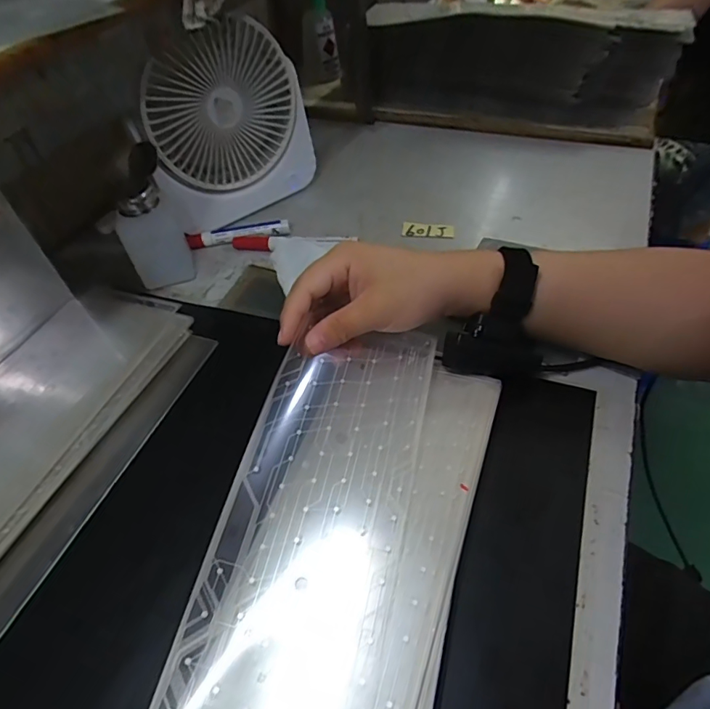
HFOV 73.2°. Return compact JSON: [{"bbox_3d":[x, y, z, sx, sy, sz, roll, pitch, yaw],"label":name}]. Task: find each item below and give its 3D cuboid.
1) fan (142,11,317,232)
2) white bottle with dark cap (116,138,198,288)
[{"bbox_3d":[-0.136,-0.235,0.507,0.181,0.184,0.055,-33,54,-20],"label":"fan"},{"bbox_3d":[-0.202,-0.129,0.471,0.063,0.120,0.053,-26,52,-15],"label":"white bottle with dark cap"}]

